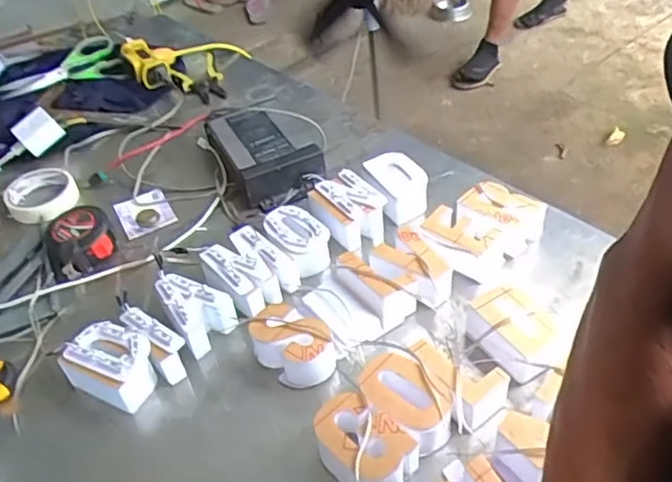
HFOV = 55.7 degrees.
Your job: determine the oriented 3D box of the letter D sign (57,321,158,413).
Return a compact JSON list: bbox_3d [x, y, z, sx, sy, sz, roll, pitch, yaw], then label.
[{"bbox_3d":[-0.219,0.123,0.630,0.091,0.050,0.064,19,49,24],"label":"letter D sign"}]

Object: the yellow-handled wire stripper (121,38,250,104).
[{"bbox_3d":[-0.247,-0.302,1.079,0.208,0.057,0.158,-16,45,-10],"label":"yellow-handled wire stripper"}]

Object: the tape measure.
[{"bbox_3d":[-0.313,0.001,0.775,0.083,0.039,0.086,-28,48,-21],"label":"tape measure"}]

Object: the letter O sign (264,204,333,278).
[{"bbox_3d":[-0.046,-0.002,0.736,0.063,0.043,0.086,-30,49,-23],"label":"letter O sign"}]

